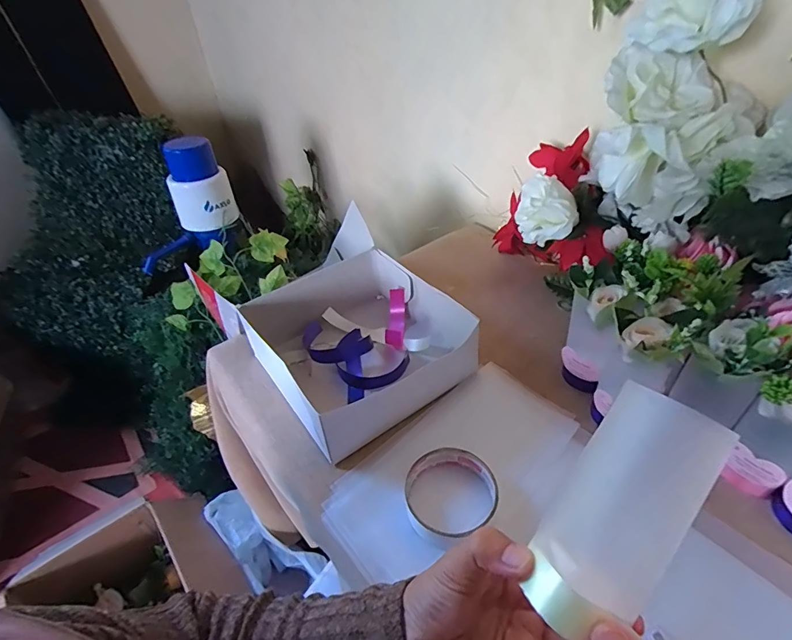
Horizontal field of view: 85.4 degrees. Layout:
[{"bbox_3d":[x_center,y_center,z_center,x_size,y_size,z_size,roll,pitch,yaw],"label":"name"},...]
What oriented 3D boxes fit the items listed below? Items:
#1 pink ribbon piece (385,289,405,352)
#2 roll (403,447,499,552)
[{"bbox_3d":[0.000,0.000,0.544,0.021,0.039,0.079,0,43,3],"label":"pink ribbon piece"},{"bbox_3d":[0.048,0.153,0.386,0.080,0.022,0.070,-23,46,-21],"label":"roll"}]

